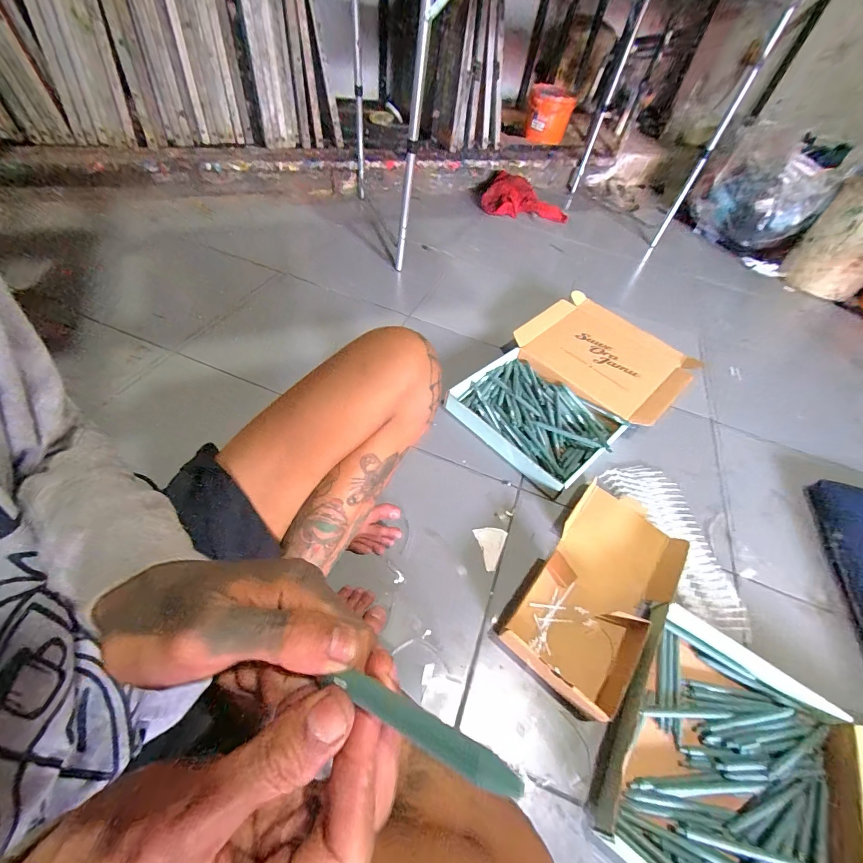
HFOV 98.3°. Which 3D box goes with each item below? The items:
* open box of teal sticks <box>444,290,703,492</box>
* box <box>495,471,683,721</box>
[{"bbox_3d":[0.334,-0.111,0.875,0.357,0.087,0.545,40,58,23],"label":"open box of teal sticks"},{"bbox_3d":[0.281,0.245,0.609,0.188,0.052,0.366,36,57,21],"label":"box"}]

